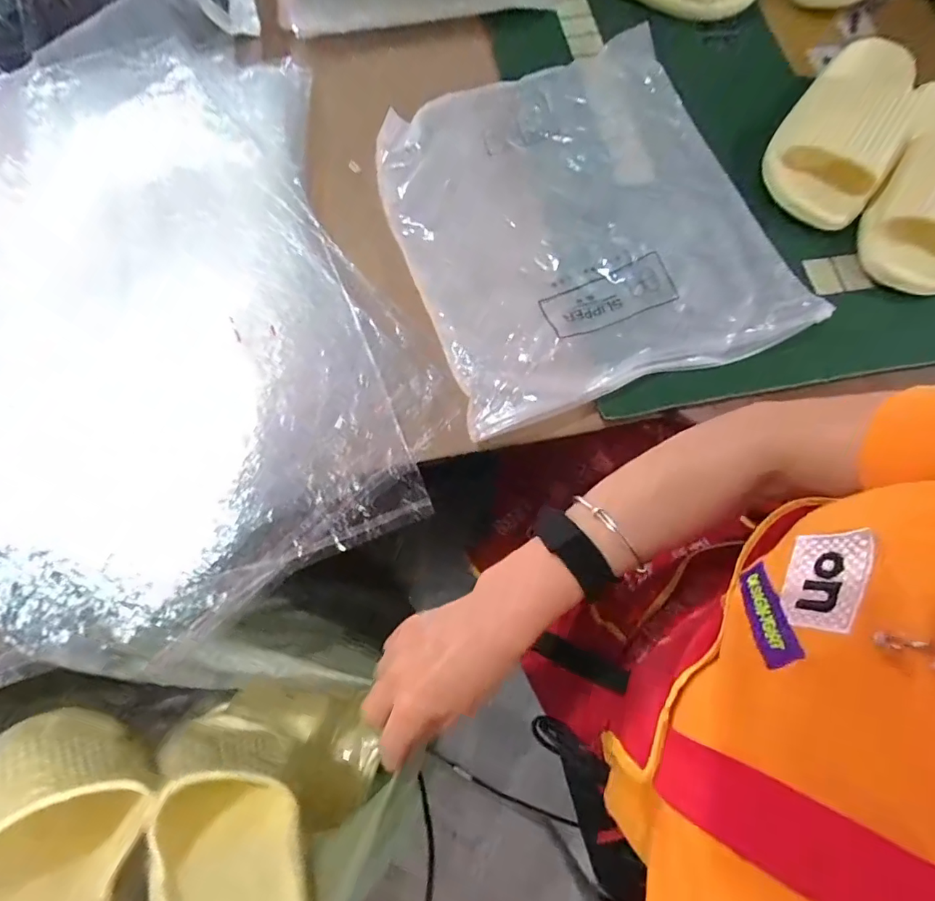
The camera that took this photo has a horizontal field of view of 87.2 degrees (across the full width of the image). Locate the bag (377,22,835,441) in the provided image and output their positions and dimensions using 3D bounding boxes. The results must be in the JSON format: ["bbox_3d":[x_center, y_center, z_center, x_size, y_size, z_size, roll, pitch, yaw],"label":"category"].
[{"bbox_3d":[0.102,-0.231,0.489,0.325,0.036,0.373,-18,75,-5],"label":"bag"}]

